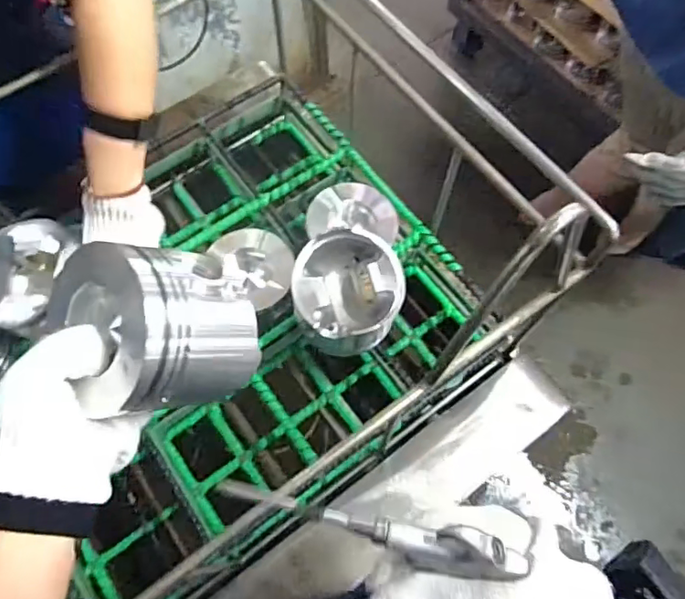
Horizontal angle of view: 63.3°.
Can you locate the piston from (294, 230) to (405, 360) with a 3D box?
[{"bbox_3d":[0.005,-0.007,0.593,0.106,0.094,0.103,-1,68,1],"label":"piston"}]

